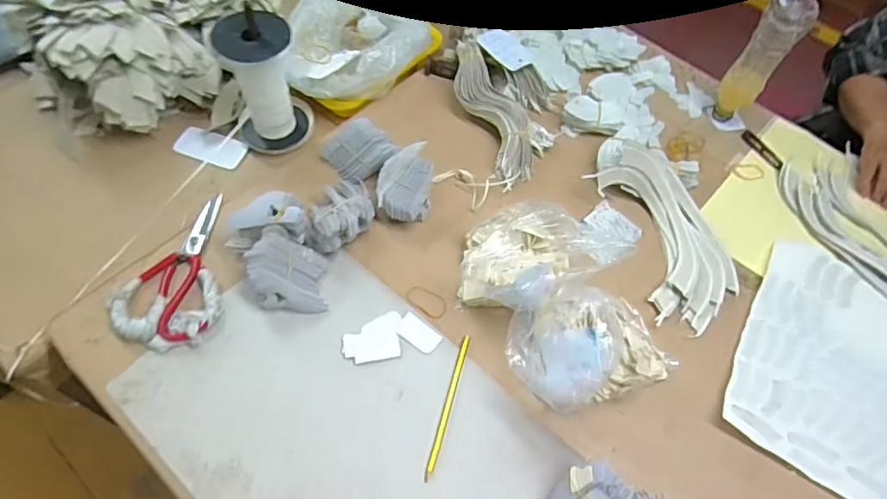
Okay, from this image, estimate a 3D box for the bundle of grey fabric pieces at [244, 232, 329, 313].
[{"bbox_3d":[-0.189,0.026,0.657,0.093,0.055,0.083,3,59,-3],"label":"bundle of grey fabric pieces"}]

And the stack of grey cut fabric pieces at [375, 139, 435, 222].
[{"bbox_3d":[-0.051,-0.090,0.730,0.071,0.068,0.105,6,59,0],"label":"stack of grey cut fabric pieces"}]

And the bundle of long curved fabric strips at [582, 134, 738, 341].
[{"bbox_3d":[0.302,-0.041,0.727,0.146,0.070,0.279,-15,62,-13],"label":"bundle of long curved fabric strips"}]

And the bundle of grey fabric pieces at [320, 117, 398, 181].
[{"bbox_3d":[-0.118,-0.139,0.769,0.093,0.045,0.068,37,64,17],"label":"bundle of grey fabric pieces"}]

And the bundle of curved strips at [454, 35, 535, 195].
[{"bbox_3d":[0.069,-0.214,0.823,0.079,0.047,0.280,-16,62,-13],"label":"bundle of curved strips"}]

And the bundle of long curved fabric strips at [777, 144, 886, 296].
[{"bbox_3d":[0.620,-0.027,0.777,0.168,0.017,0.279,-22,64,-16],"label":"bundle of long curved fabric strips"}]

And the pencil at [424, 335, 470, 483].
[{"bbox_3d":[0.004,0.172,0.615,0.011,0.004,0.166,16,60,5],"label":"pencil"}]

